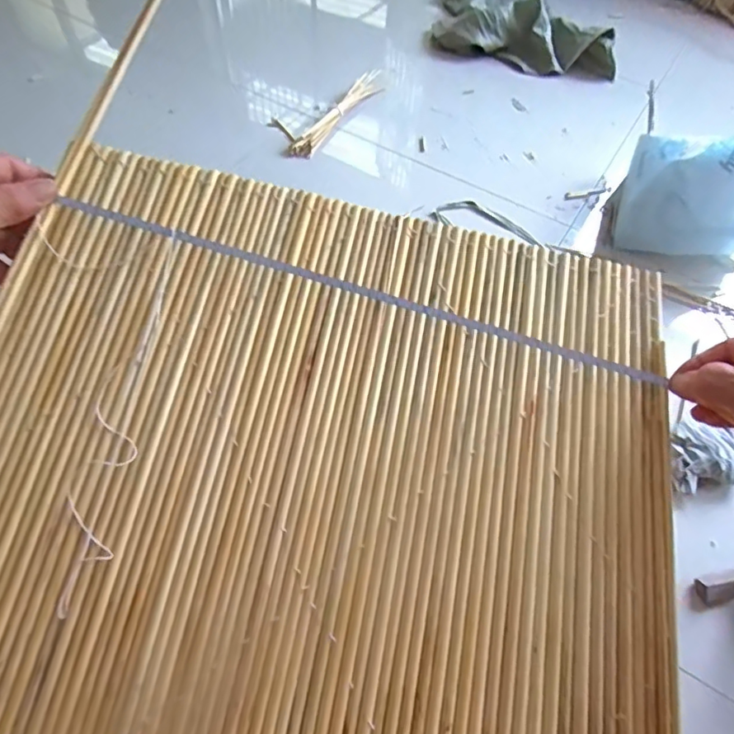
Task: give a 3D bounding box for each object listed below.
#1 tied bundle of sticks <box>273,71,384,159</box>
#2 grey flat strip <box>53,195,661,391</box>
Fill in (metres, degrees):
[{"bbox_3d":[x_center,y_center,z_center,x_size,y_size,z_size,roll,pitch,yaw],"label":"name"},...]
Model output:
[{"bbox_3d":[-0.073,-0.696,1.379,0.100,0.043,0.446,31,59,15],"label":"tied bundle of sticks"},{"bbox_3d":[-0.010,-0.053,0.355,0.422,0.008,0.008,18,57,3],"label":"grey flat strip"}]

